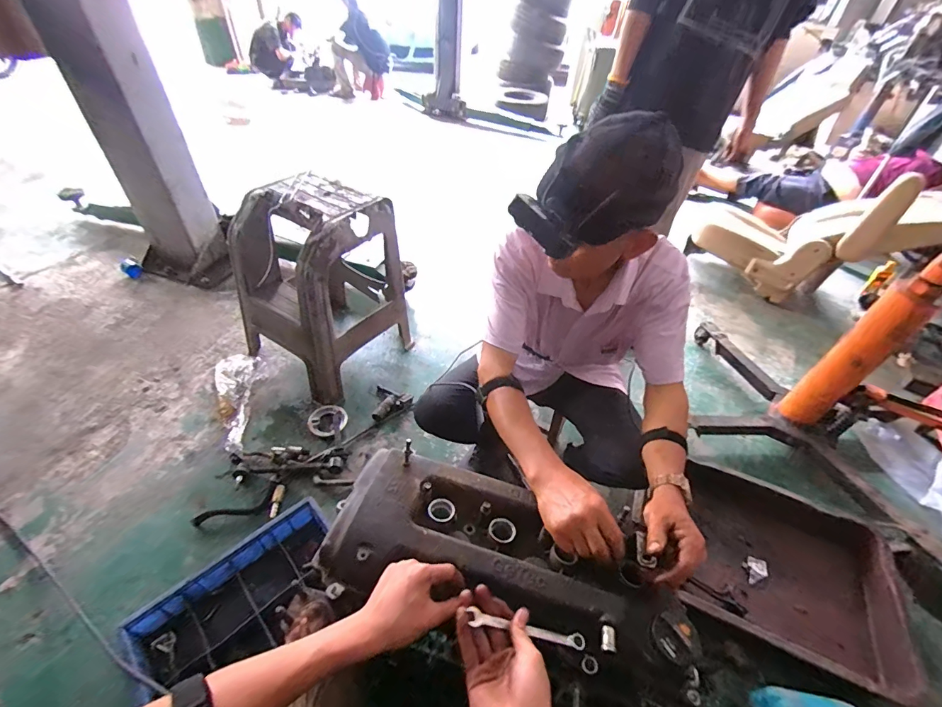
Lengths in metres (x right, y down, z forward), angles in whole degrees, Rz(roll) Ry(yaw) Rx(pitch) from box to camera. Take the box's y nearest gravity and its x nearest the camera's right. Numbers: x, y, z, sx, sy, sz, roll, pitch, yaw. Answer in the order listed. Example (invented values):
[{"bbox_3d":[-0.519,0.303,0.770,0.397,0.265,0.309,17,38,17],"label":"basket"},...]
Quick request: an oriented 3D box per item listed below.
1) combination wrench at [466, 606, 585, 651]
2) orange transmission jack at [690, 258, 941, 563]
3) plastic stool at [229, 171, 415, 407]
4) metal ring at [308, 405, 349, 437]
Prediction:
[{"bbox_3d":[0.065,0.307,0.461,0.155,0.013,0.016,26,42,-17],"label":"combination wrench"},{"bbox_3d":[1.142,-0.136,1.063,0.699,1.138,0.571,28,49,22],"label":"orange transmission jack"},{"bbox_3d":[-0.466,-0.218,1.335,0.361,0.556,0.430,31,50,24],"label":"plastic stool"},{"bbox_3d":[-0.454,0.212,1.310,0.112,0.017,0.113,2,44,-2],"label":"metal ring"}]

